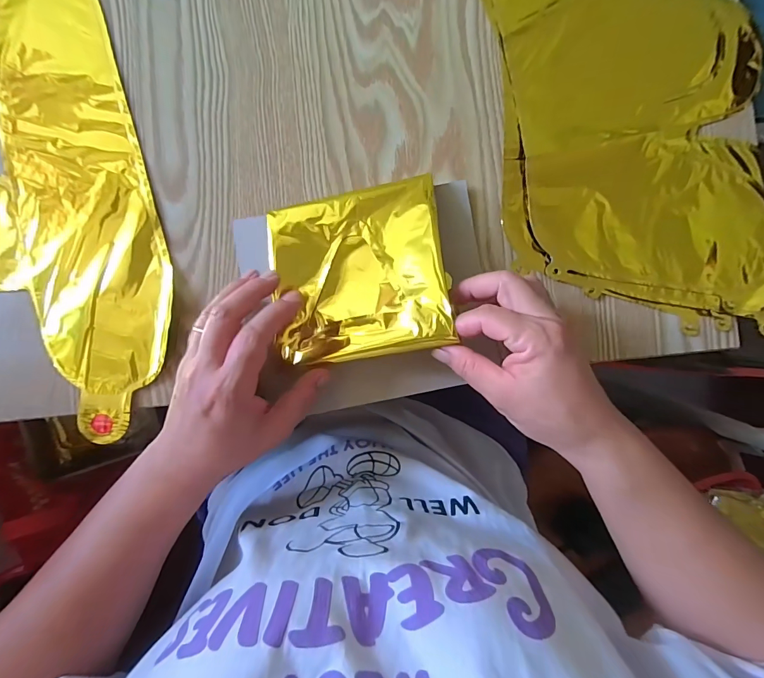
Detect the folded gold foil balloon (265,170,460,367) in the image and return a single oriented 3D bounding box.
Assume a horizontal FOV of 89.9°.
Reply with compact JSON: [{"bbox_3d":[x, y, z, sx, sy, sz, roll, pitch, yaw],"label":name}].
[{"bbox_3d":[-0.019,-0.053,0.288,0.129,0.015,0.133,-8,77,11],"label":"folded gold foil balloon"}]

